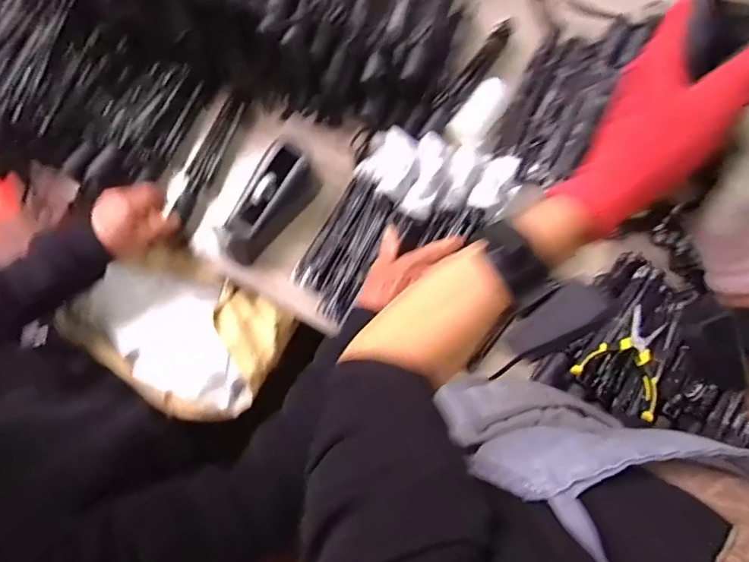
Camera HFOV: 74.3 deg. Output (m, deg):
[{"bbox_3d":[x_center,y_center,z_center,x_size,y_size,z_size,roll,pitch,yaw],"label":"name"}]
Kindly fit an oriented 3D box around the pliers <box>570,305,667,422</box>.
[{"bbox_3d":[0.361,0.115,0.683,0.148,0.040,0.110,-41,83,-8],"label":"pliers"}]

